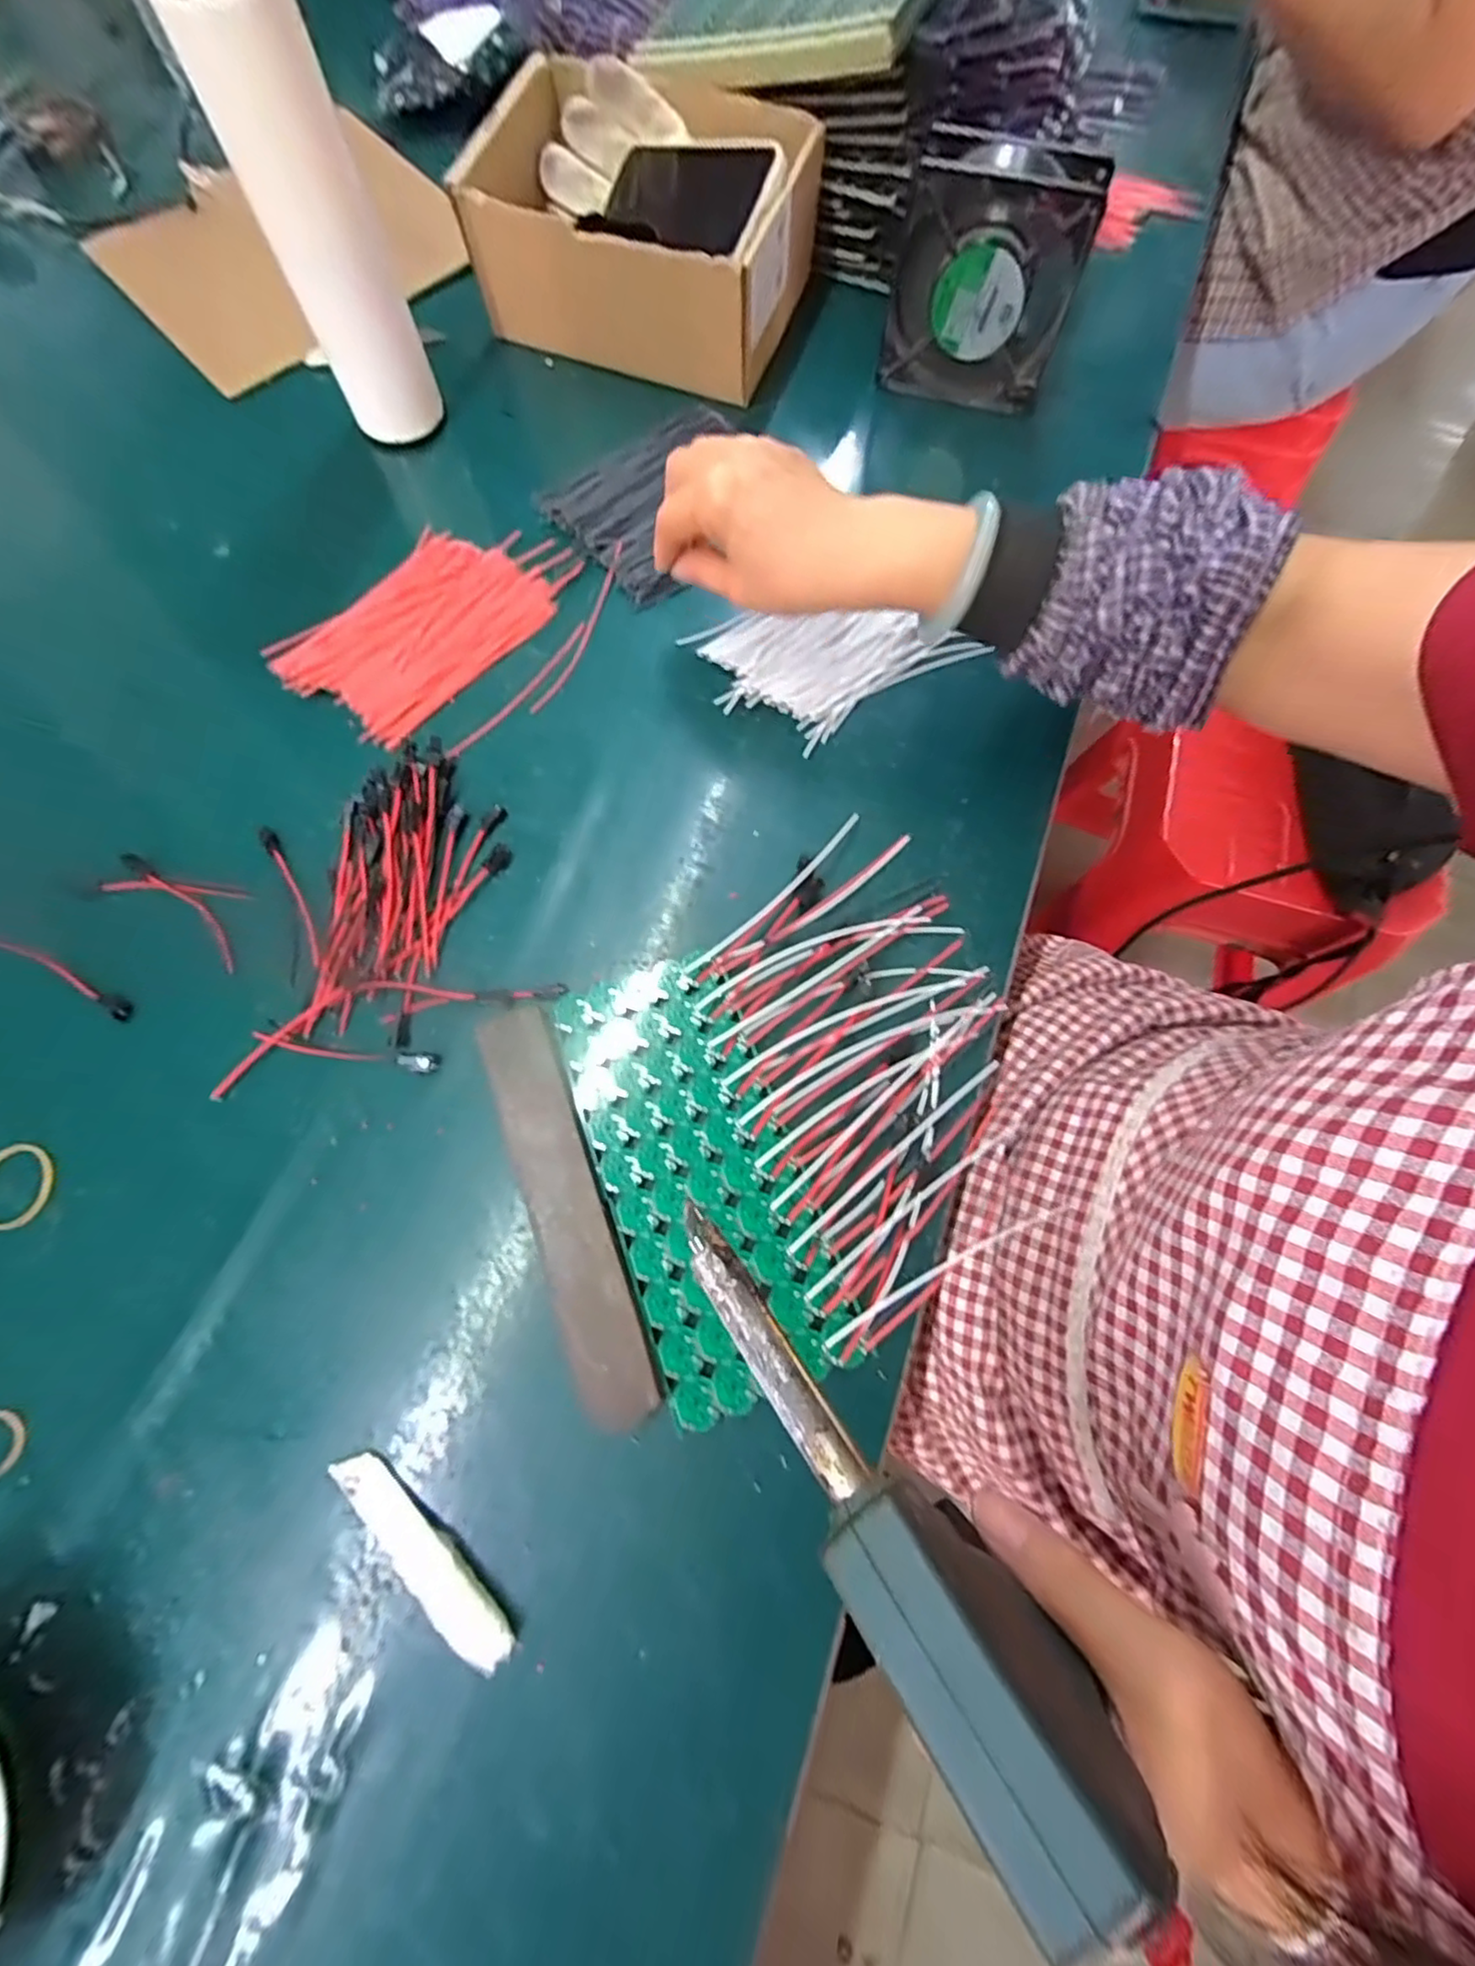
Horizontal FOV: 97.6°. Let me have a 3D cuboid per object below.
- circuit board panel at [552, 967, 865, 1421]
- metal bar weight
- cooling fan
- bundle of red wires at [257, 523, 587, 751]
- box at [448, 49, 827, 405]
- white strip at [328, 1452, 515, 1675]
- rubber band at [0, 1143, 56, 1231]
[{"bbox_3d":[-0.023,0.095,0.332,0.083,0.014,0.213,-20,75,-7],"label":"circuit board panel"},{"bbox_3d":[-0.085,0.107,0.320,0.036,0.020,0.200,-21,75,-7],"label":"metal bar weight"},{"bbox_3d":[0.167,-0.476,0.444,0.117,0.123,0.036,15,74,3],"label":"cooling fan"},{"bbox_3d":[-0.202,-0.246,0.429,0.110,0.009,0.189,39,76,9],"label":"bundle of red wires"},{"bbox_3d":[-0.072,-0.557,0.479,0.236,0.087,0.165,21,74,5],"label":"box"},{"bbox_3d":[-0.138,0.248,0.279,0.104,0.007,0.021,42,77,10],"label":"white strip"},{"bbox_3d":[-0.363,0.101,0.321,0.039,0.004,0.039,0,74,-1],"label":"rubber band"}]

